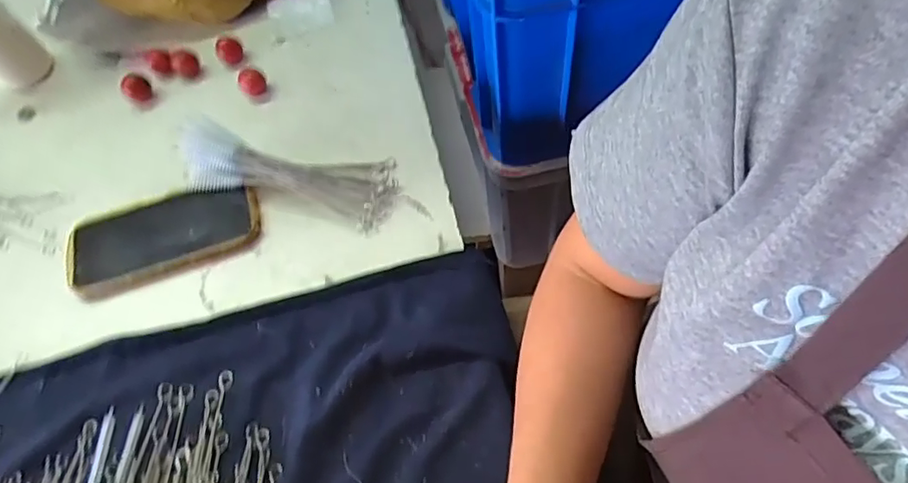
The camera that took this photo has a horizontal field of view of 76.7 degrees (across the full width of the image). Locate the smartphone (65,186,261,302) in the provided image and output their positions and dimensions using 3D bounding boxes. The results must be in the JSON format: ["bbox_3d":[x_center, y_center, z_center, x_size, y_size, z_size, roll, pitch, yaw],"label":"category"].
[{"bbox_3d":[-0.266,-0.007,0.527,0.170,0.019,0.077,-16,59,-6],"label":"smartphone"}]

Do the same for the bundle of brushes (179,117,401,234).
[{"bbox_3d":[-0.154,-0.068,0.532,0.197,0.051,0.072,9,60,9],"label":"bundle of brushes"}]

